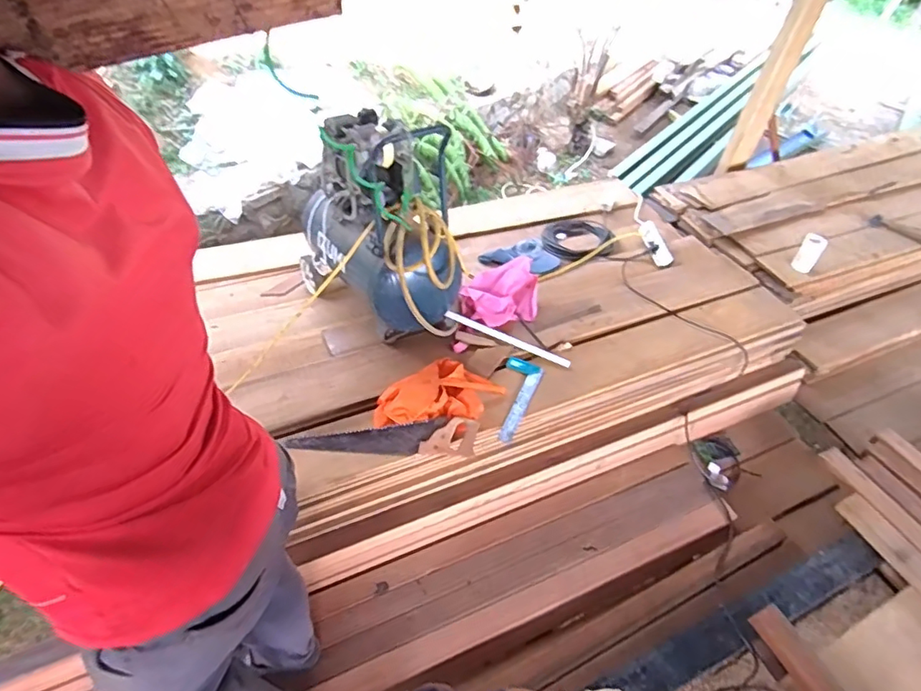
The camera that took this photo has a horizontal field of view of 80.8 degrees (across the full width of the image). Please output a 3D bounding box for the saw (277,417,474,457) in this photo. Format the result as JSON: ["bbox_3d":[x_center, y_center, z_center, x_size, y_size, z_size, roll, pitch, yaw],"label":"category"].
[{"bbox_3d":[-0.202,0.238,1.406,0.493,0.058,0.087,1,46,-4],"label":"saw"}]

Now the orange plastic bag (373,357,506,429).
[{"bbox_3d":[-0.054,0.131,1.498,0.363,0.067,0.208,-3,47,-9],"label":"orange plastic bag"}]

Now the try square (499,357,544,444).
[{"bbox_3d":[0.150,0.142,1.559,0.109,0.021,0.287,20,48,14],"label":"try square"}]

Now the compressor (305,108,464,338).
[{"bbox_3d":[-0.260,-0.368,1.558,0.593,0.606,0.272,35,53,25],"label":"compressor"}]

